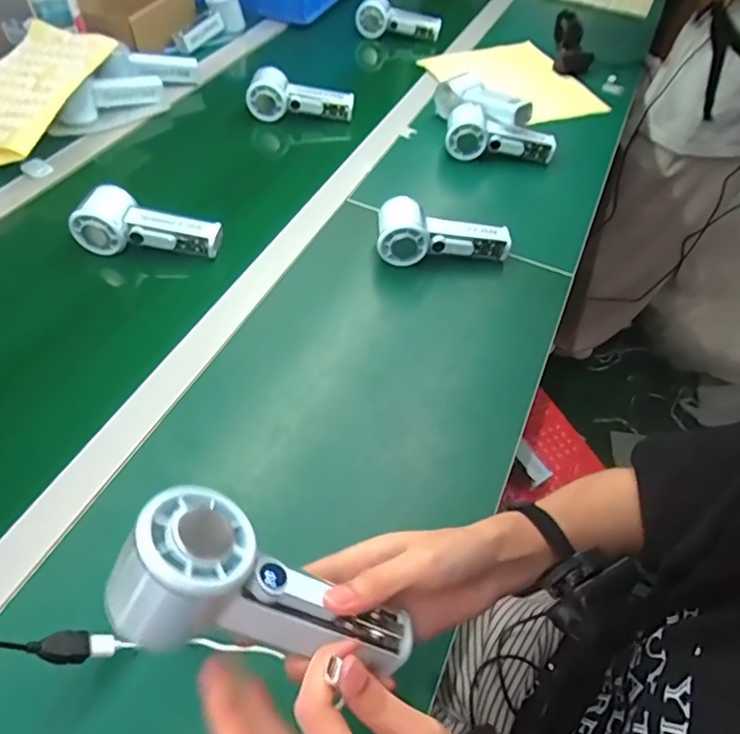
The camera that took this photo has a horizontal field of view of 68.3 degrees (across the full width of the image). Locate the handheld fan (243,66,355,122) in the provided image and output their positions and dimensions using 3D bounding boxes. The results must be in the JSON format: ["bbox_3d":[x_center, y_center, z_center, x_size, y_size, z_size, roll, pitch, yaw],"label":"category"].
[{"bbox_3d":[-0.102,-0.393,0.806,0.152,0.075,0.039,7,52,2],"label":"handheld fan"}]

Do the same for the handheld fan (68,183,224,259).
[{"bbox_3d":[-0.244,-0.159,0.606,0.151,0.047,0.054,5,52,1],"label":"handheld fan"}]

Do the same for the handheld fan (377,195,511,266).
[{"bbox_3d":[0.085,-0.150,0.609,0.152,0.053,0.053,2,52,-2],"label":"handheld fan"}]

